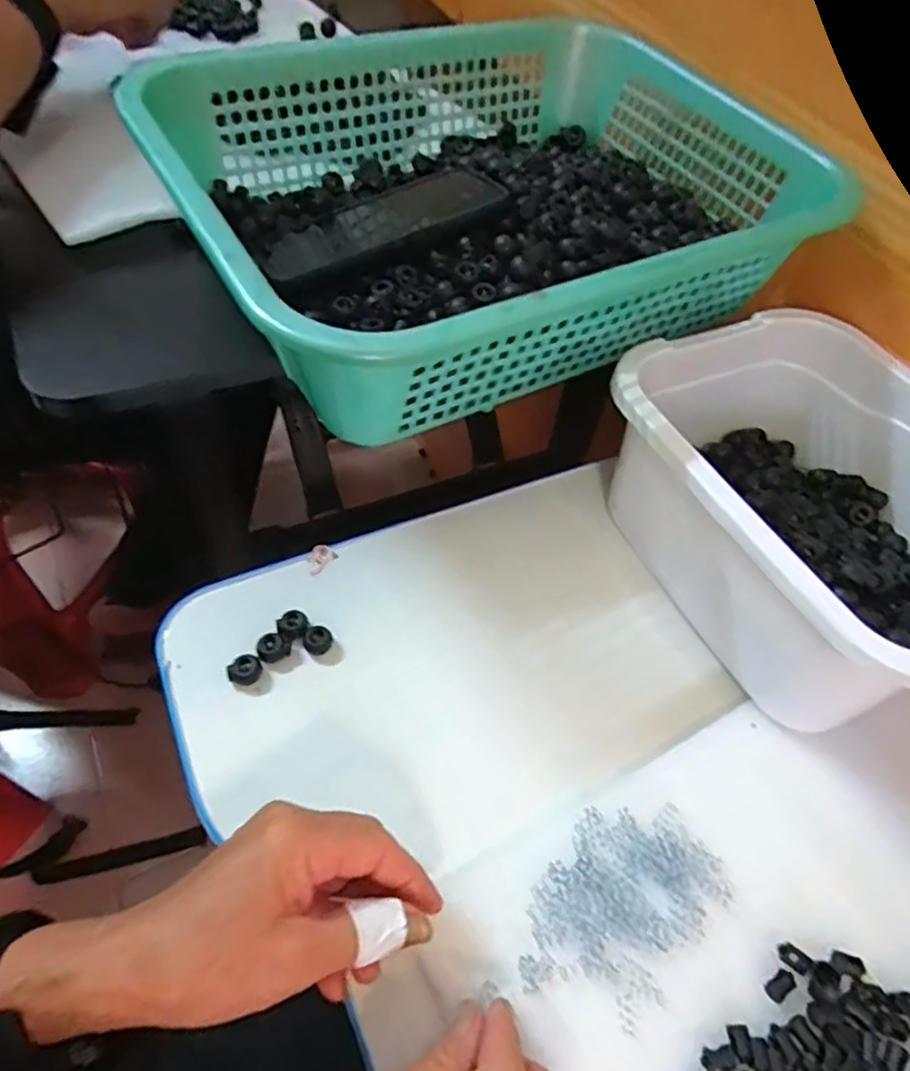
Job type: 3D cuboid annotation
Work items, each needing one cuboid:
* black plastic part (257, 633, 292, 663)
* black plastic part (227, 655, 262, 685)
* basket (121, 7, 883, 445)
[{"bbox_3d":[-0.108,0.067,0.401,0.018,0.011,0.015,-28,59,-24],"label":"black plastic part"},{"bbox_3d":[-0.122,0.080,0.393,0.019,0.013,0.014,-20,56,-20],"label":"black plastic part"},{"bbox_3d":[0.019,-0.215,0.436,0.382,0.095,0.294,-25,62,-22],"label":"basket"}]

